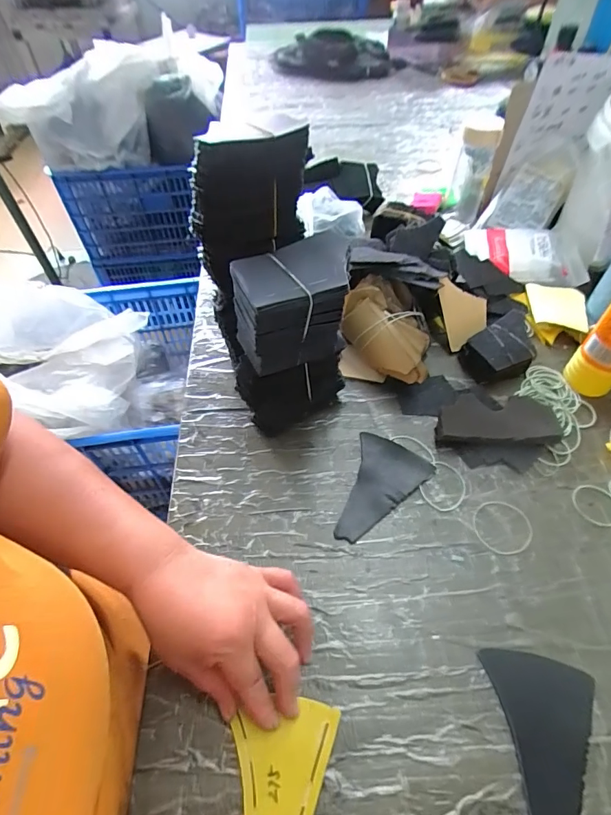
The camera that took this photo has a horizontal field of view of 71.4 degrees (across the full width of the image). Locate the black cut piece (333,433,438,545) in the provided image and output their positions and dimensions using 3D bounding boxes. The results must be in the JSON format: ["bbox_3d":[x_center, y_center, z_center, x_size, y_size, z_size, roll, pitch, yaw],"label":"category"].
[{"bbox_3d":[0.069,0.082,0.439,0.079,0.005,0.123,31,58,23],"label":"black cut piece"}]

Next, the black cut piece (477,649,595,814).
[{"bbox_3d":[0.187,0.247,0.312,0.077,0.004,0.123,-5,52,-3],"label":"black cut piece"}]

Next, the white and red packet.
[{"bbox_3d":[0.329,-0.232,0.640,0.169,0.033,0.103,15,54,12],"label":"white and red packet"}]

